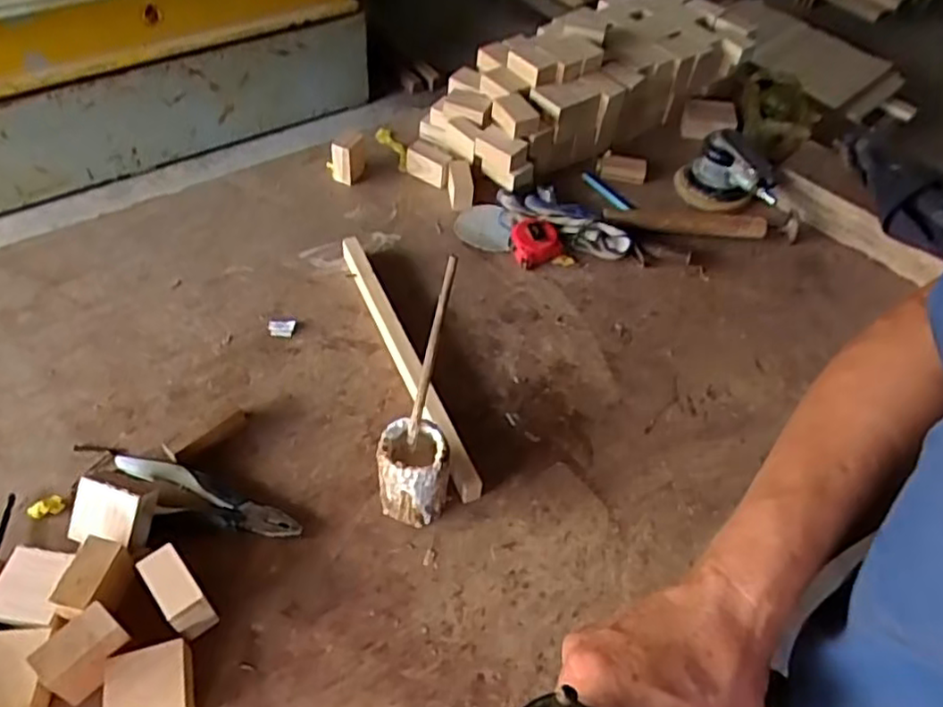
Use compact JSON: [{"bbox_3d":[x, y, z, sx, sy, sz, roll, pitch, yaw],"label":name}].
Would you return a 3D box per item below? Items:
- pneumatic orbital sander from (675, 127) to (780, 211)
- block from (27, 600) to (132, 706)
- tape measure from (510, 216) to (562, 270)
[{"bbox_3d":[0.355,-0.249,0.949,0.120,0.081,0.089,5,51,-3],"label":"pneumatic orbital sander"},{"bbox_3d":[-0.301,0.228,0.531,0.034,0.035,0.059,32,55,19],"label":"block"},{"bbox_3d":[0.083,-0.148,0.905,0.063,0.033,0.059,3,51,-4],"label":"tape measure"}]

